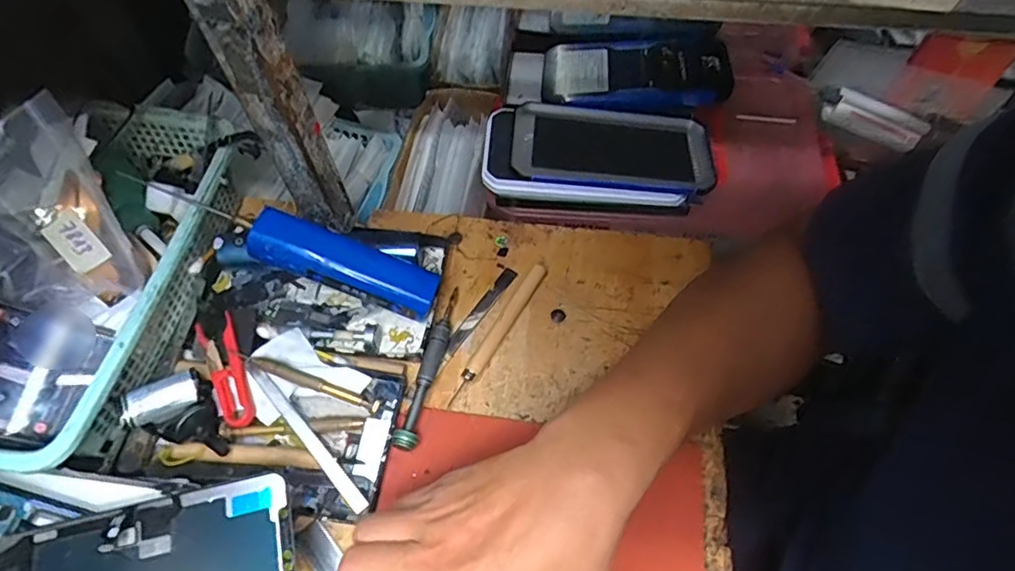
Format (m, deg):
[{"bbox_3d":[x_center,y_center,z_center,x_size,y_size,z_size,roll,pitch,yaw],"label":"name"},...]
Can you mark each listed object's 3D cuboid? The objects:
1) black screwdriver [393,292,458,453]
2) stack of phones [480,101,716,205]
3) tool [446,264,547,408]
[{"bbox_3d":[-0.055,0.056,0.401,0.016,0.014,0.126,10,61,6],"label":"black screwdriver"},{"bbox_3d":[0.079,-0.118,0.506,0.199,0.029,0.096,6,61,4],"label":"stack of phones"},{"bbox_3d":[-0.007,0.032,0.417,0.012,0.012,0.124,29,65,16],"label":"tool"}]

